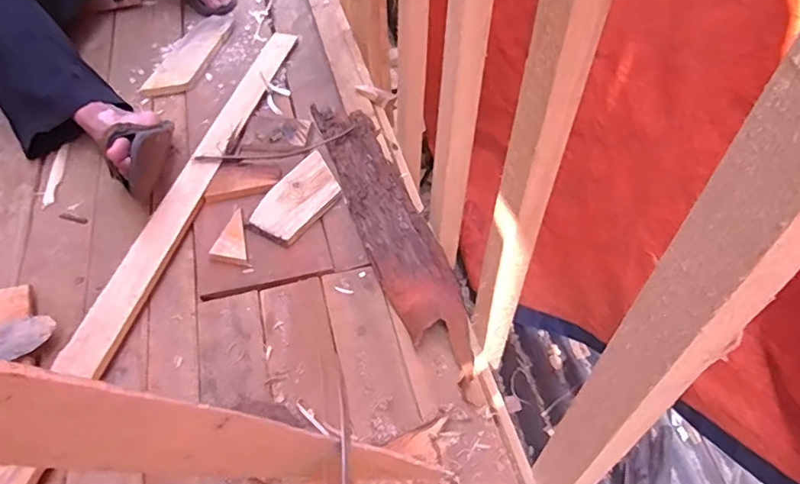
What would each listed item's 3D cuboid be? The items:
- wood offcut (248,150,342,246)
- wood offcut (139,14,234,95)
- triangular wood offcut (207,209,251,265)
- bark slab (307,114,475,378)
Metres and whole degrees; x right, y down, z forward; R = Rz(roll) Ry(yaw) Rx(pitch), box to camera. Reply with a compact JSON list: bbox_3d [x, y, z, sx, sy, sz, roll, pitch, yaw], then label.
[{"bbox_3d":[-0.162,-0.067,0.909,0.095,0.021,0.172,29,58,21],"label":"wood offcut"},{"bbox_3d":[-0.429,-0.389,1.168,0.093,0.020,0.271,11,53,9],"label":"wood offcut"},{"bbox_3d":[-0.262,-0.002,0.855,0.053,0.016,0.099,-12,53,-9],"label":"triangular wood offcut"},{"bbox_3d":[-0.022,-0.049,0.884,0.104,0.039,0.569,-16,54,-11],"label":"bark slab"}]

